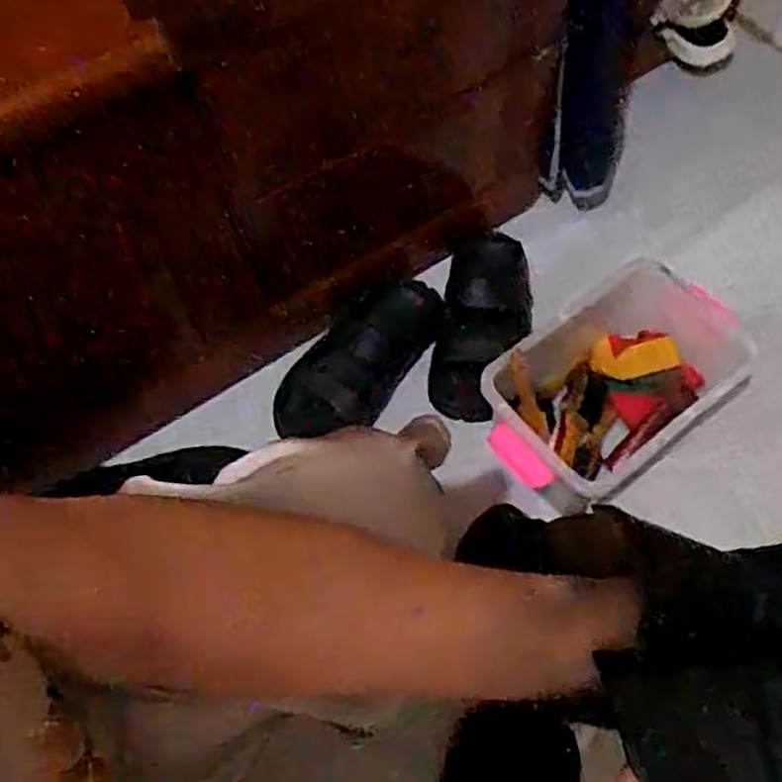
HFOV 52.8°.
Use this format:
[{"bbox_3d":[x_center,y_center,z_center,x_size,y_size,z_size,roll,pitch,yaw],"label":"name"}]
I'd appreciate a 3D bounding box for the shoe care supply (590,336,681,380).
[{"bbox_3d":[0.298,-0.044,0.963,0.100,0.017,0.055,-3,60,21],"label":"shoe care supply"}]

